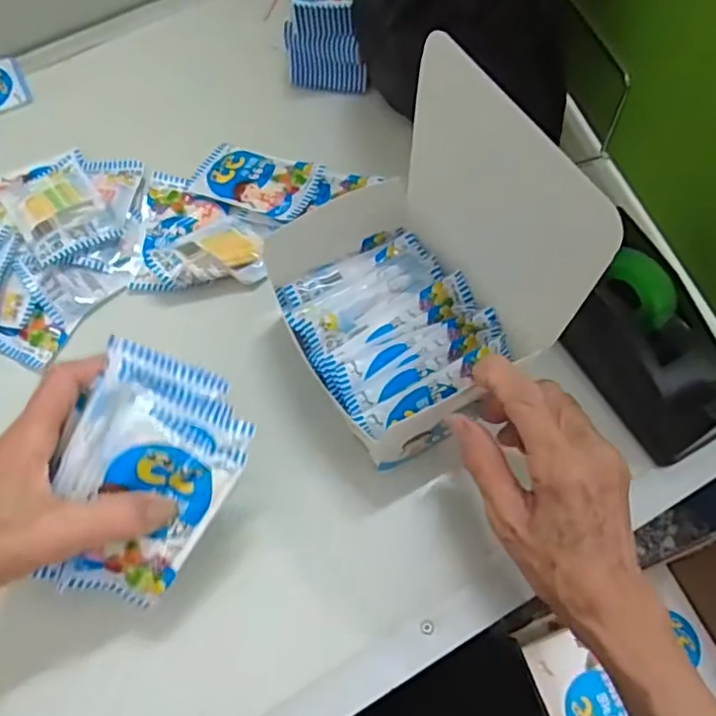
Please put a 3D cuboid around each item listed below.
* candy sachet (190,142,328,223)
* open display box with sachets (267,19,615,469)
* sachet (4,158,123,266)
[{"bbox_3d":[-0.081,-0.144,0.486,0.100,0.008,0.059,21,68,11],"label":"candy sachet"},{"bbox_3d":[0.020,-0.048,0.329,0.119,0.158,0.151,-29,67,-11],"label":"open display box with sachets"},{"bbox_3d":[-0.231,-0.115,0.465,0.062,0.015,0.090,-34,69,-13],"label":"sachet"}]

